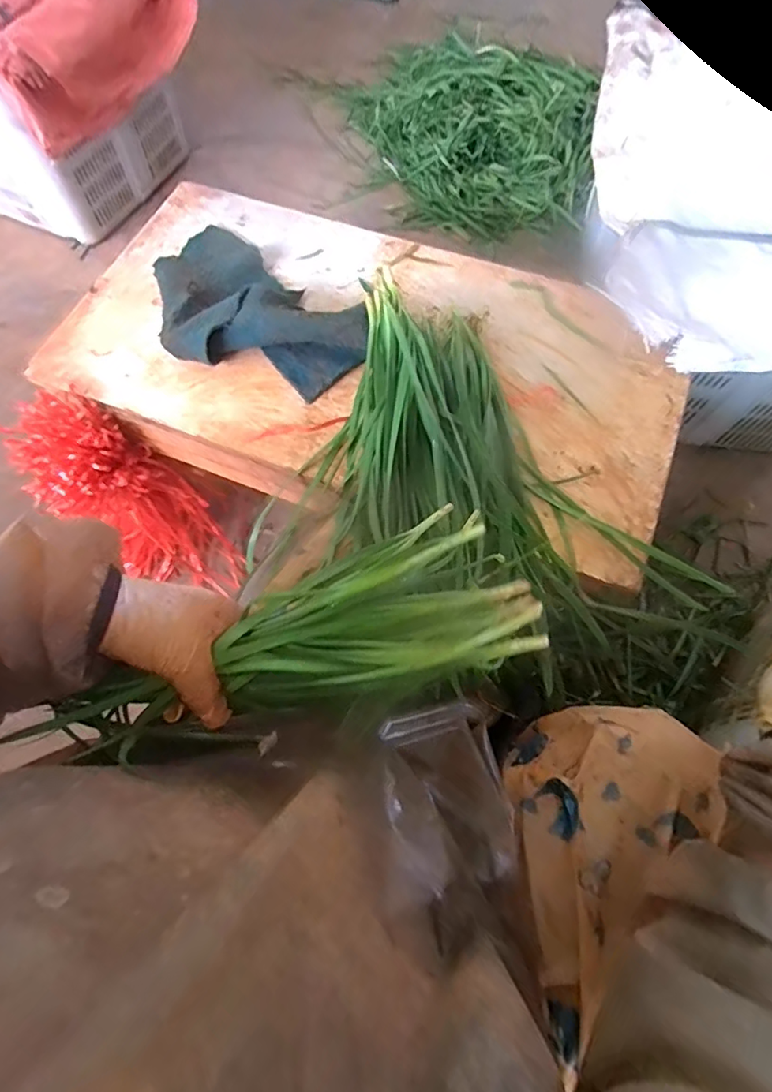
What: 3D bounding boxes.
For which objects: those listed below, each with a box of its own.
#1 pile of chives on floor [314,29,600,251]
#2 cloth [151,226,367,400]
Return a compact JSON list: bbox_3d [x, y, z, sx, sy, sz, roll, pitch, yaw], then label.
[{"bbox_3d":[0.181,-1.021,1.278,0.475,0.185,0.650,-14,68,-4],"label":"pile of chives on floor"},{"bbox_3d":[-0.191,-0.300,0.663,0.324,0.064,0.186,42,74,16],"label":"cloth"}]

